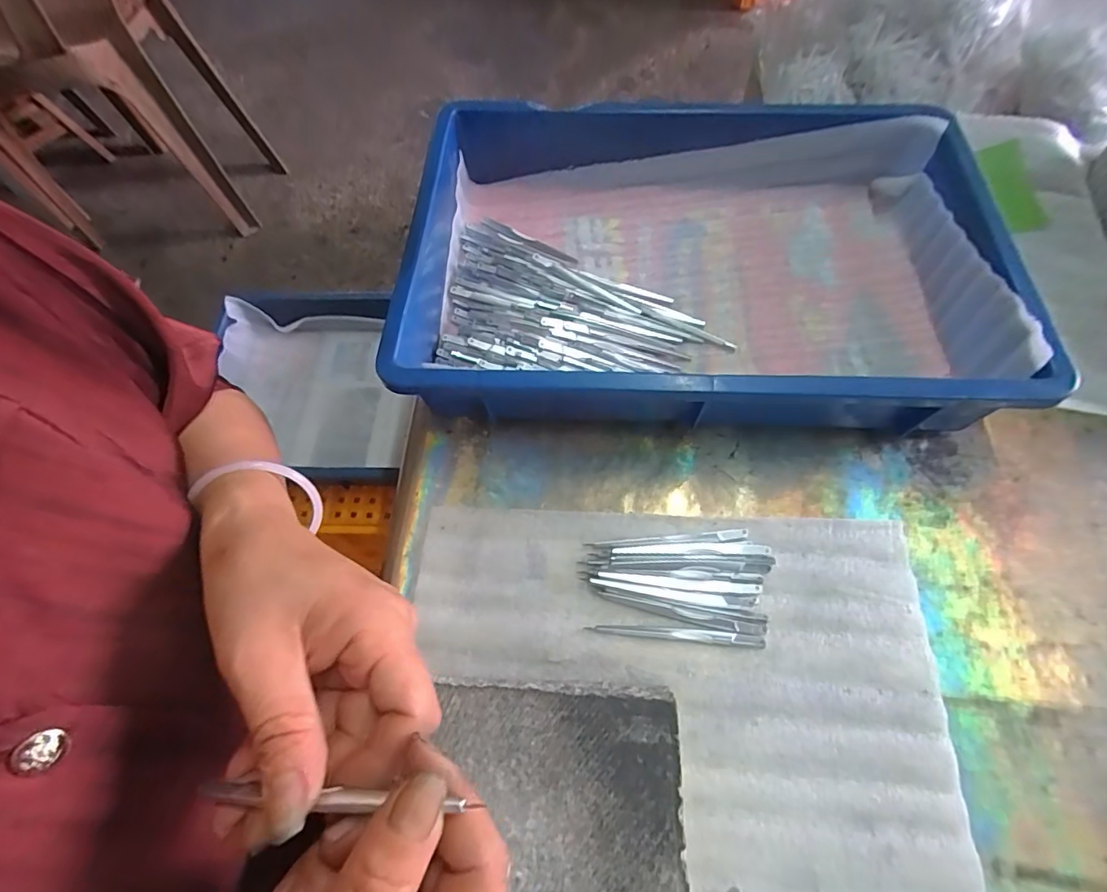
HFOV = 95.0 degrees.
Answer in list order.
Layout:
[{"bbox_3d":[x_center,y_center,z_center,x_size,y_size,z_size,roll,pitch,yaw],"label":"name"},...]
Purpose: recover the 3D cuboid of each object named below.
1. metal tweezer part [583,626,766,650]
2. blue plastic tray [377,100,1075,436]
[{"bbox_3d":[0.077,0.117,0.316,0.106,0.004,0.008,5,65,4],"label":"metal tweezer part"},{"bbox_3d":[0.103,-0.152,0.401,0.419,0.075,0.296,3,65,2],"label":"blue plastic tray"}]

